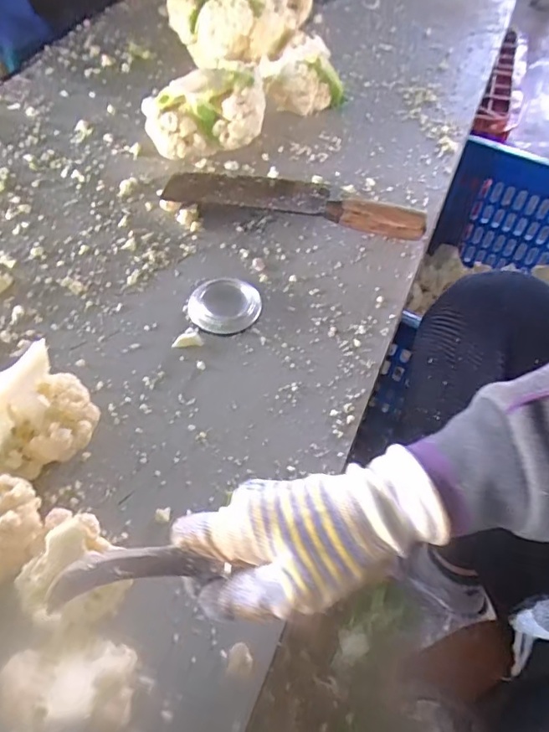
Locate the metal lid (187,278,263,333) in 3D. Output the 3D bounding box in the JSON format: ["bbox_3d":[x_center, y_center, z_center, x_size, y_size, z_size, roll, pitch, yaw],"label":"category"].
[{"bbox_3d":[-0.044,-0.056,0.453,0.063,0.014,0.056,-4,55,-5],"label":"metal lid"}]

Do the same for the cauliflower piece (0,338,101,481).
[{"bbox_3d":[-0.167,0.042,0.344,0.090,0.077,0.062,-26,60,-19],"label":"cauliflower piece"}]

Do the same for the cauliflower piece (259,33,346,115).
[{"bbox_3d":[0.032,-0.352,0.625,0.110,0.071,0.096,4,55,1],"label":"cauliflower piece"}]

